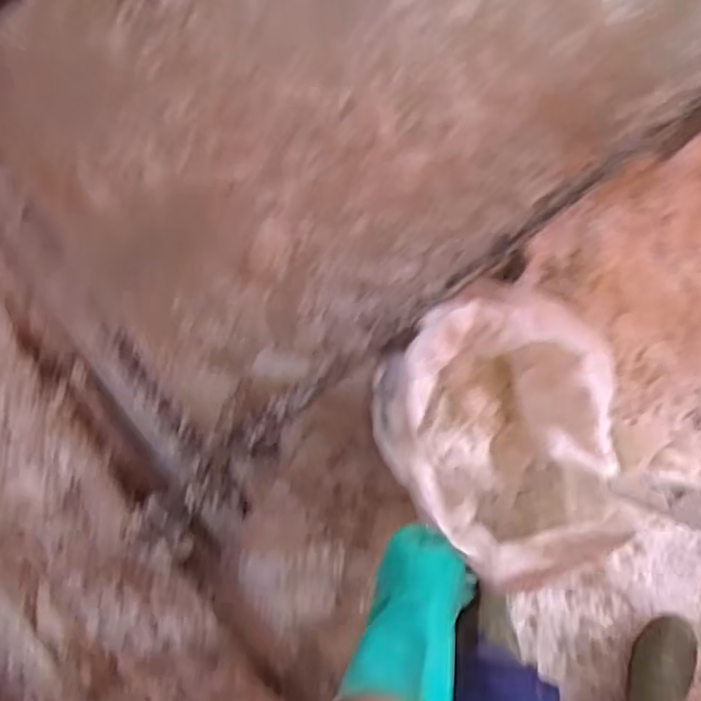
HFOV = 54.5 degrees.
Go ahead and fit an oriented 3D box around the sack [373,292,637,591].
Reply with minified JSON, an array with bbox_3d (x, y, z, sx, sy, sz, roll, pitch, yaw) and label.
[{"bbox_3d":[0.184,0.084,0.860,0.295,0.370,0.321,1,90,5],"label":"sack"}]

